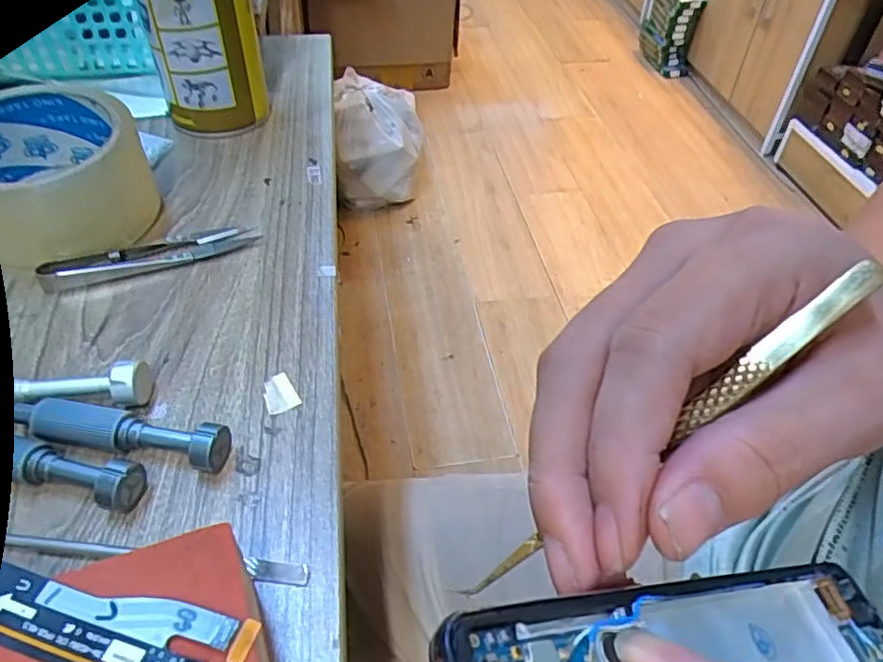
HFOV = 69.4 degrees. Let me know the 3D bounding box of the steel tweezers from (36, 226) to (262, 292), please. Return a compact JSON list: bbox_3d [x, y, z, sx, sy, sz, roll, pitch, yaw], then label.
[{"bbox_3d":[-0.147,-0.039,0.328,0.105,0.007,0.023,-16,48,-18],"label":"steel tweezers"}]

